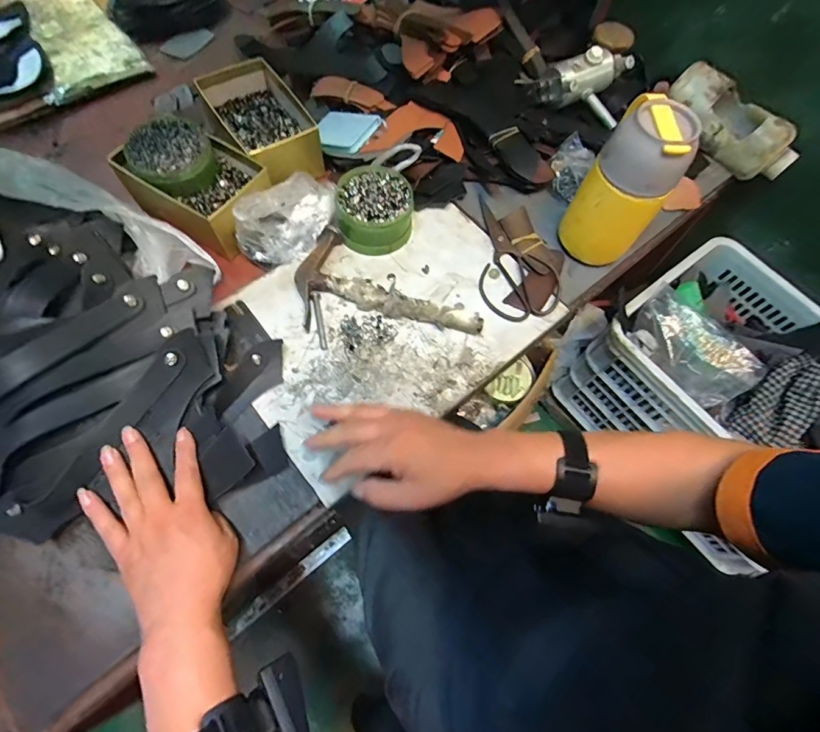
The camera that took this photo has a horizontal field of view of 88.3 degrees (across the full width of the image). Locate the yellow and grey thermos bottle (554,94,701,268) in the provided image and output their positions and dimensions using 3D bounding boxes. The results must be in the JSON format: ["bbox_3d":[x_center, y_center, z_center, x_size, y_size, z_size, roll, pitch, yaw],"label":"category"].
[{"bbox_3d":[0.258,-0.216,0.518,0.094,0.178,0.082,27,68,9],"label":"yellow and grey thermos bottle"}]

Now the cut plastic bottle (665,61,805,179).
[{"bbox_3d":[0.515,-0.390,0.667,0.095,0.074,0.221,-40,87,-18],"label":"cut plastic bottle"}]

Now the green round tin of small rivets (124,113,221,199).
[{"bbox_3d":[-0.308,-0.274,0.551,0.096,0.045,0.098,1,66,-2],"label":"green round tin of small rivets"}]

